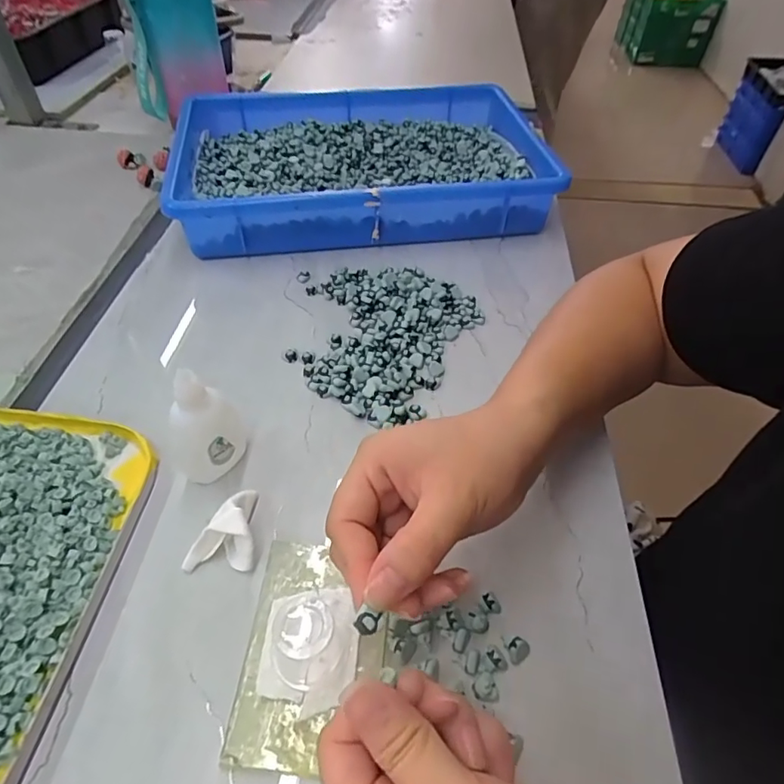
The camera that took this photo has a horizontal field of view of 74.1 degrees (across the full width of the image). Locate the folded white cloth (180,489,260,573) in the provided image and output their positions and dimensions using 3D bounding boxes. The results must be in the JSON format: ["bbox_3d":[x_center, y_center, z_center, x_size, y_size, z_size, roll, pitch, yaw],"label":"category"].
[{"bbox_3d":[-0.096,0.074,0.297,0.039,0.027,0.047,1,49,-1],"label":"folded white cloth"}]

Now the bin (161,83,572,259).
[{"bbox_3d":[-0.034,-0.238,0.546,0.354,0.064,0.234,-6,49,-7],"label":"bin"}]

